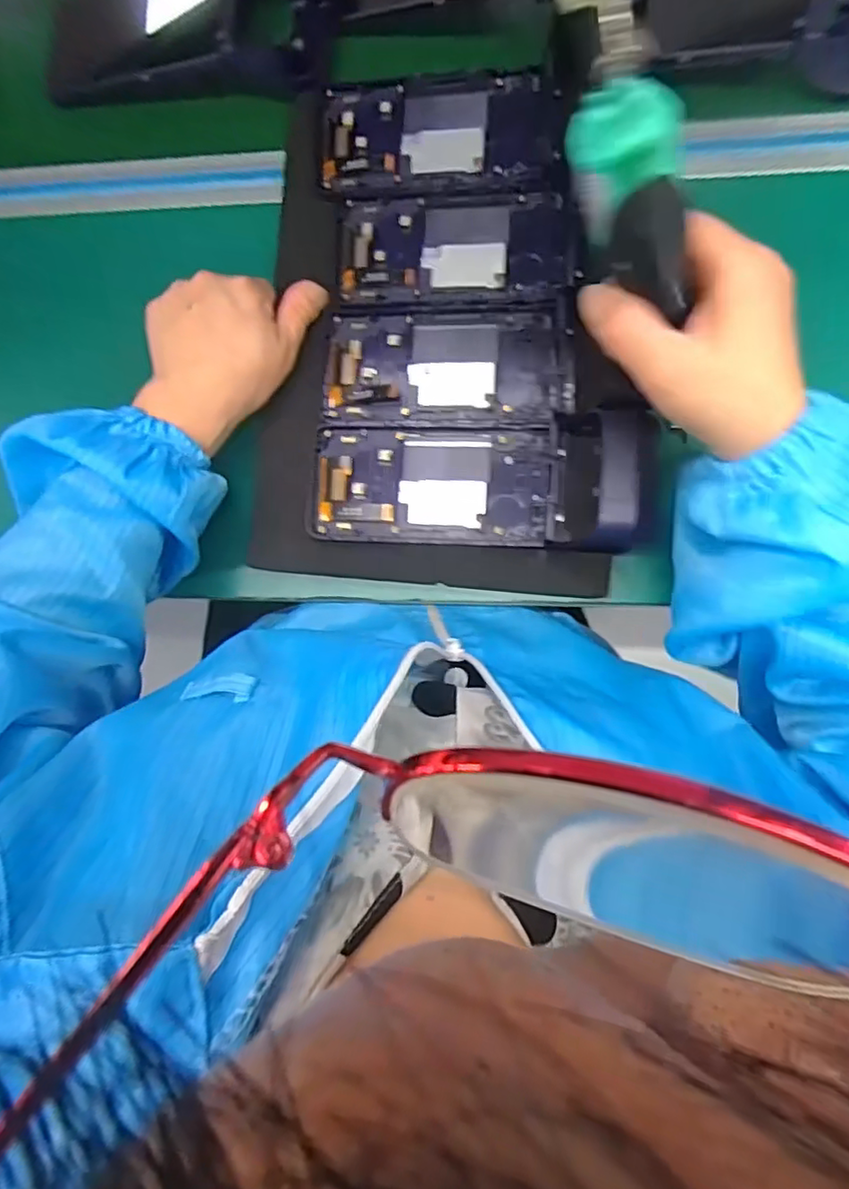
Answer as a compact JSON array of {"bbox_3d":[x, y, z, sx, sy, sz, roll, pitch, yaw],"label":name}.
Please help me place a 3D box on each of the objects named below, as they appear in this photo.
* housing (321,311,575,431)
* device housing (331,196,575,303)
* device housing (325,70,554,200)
[{"bbox_3d":[0.014,-0.152,0.418,0.164,0.009,0.080,3,88,7],"label":"housing"},{"bbox_3d":[0.019,-0.238,0.422,0.155,0.005,0.071,0,87,7],"label":"device housing"},{"bbox_3d":[0.009,-0.315,0.424,0.162,0.008,0.080,4,88,7],"label":"device housing"}]

